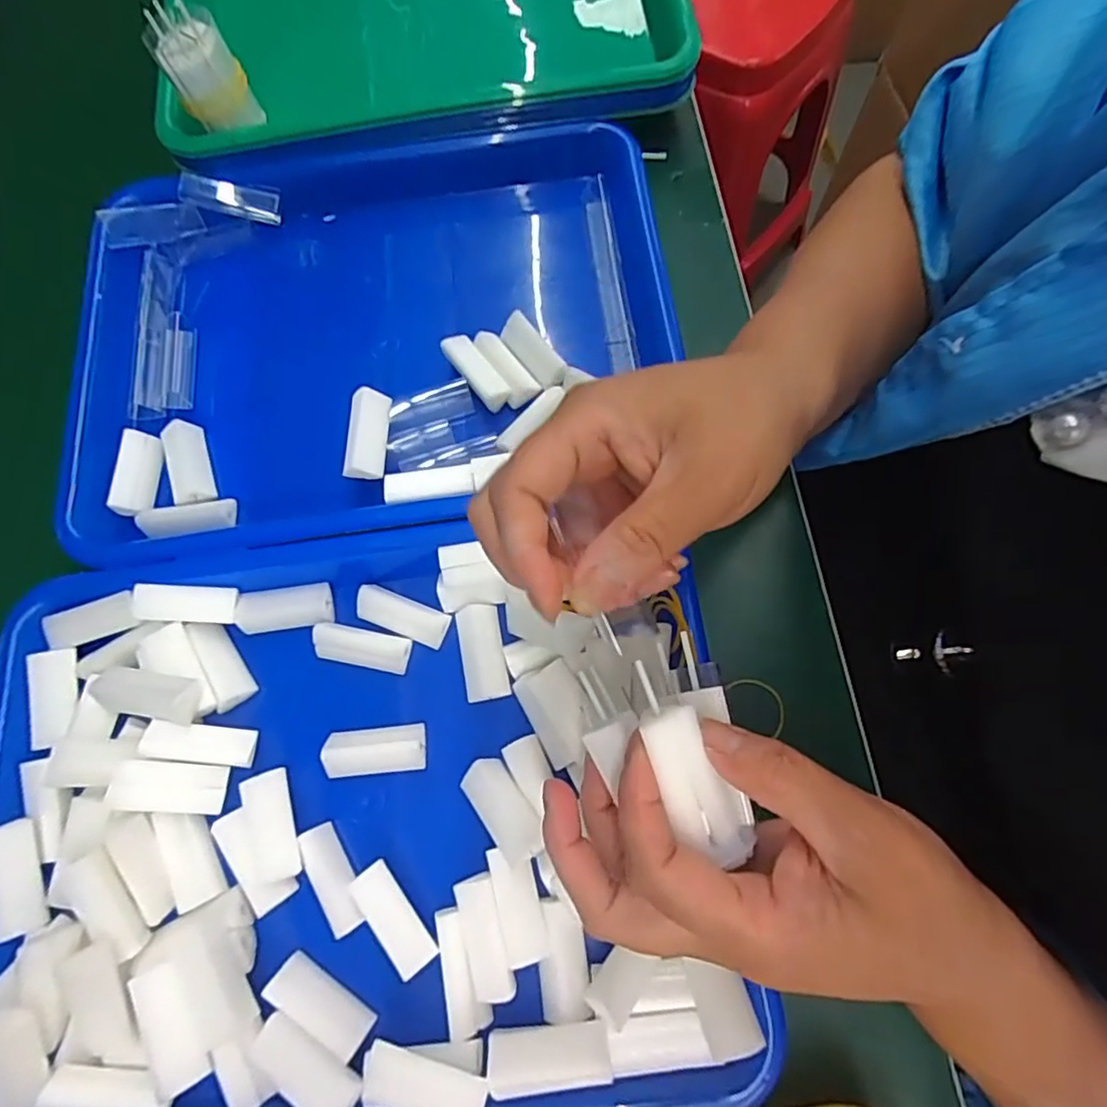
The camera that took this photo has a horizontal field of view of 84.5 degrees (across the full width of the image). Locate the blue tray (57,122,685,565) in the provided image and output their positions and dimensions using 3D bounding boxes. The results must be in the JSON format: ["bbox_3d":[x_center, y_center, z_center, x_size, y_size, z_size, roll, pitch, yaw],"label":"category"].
[{"bbox_3d":[-0.100,-0.124,0.363,0.339,0.057,0.253,-7,72,1],"label":"blue tray"}]

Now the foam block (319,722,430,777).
[{"bbox_3d":[-0.084,0.092,0.287,0.046,0.013,0.021,-6,72,1],"label":"foam block"}]

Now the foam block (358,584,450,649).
[{"bbox_3d":[-0.076,0.030,0.304,0.045,0.012,0.018,20,75,9],"label":"foam block"}]

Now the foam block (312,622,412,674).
[{"bbox_3d":[-0.095,0.046,0.302,0.047,0.012,0.018,10,74,6],"label":"foam block"}]

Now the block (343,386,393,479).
[{"bbox_3d":[-0.097,-0.062,0.318,0.021,0.014,0.047,12,72,-27],"label":"block"}]

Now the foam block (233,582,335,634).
[{"bbox_3d":[-0.136,0.028,0.311,0.046,0.011,0.020,-7,72,1],"label":"foam block"}]

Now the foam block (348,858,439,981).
[{"bbox_3d":[-0.069,0.156,0.260,0.018,0.007,0.044,-38,75,-12],"label":"foam block"}]

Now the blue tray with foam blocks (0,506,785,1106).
[{"bbox_3d":[-0.090,0.111,0.273,0.320,0.032,0.247,-7,71,-2],"label":"blue tray with foam blocks"}]

